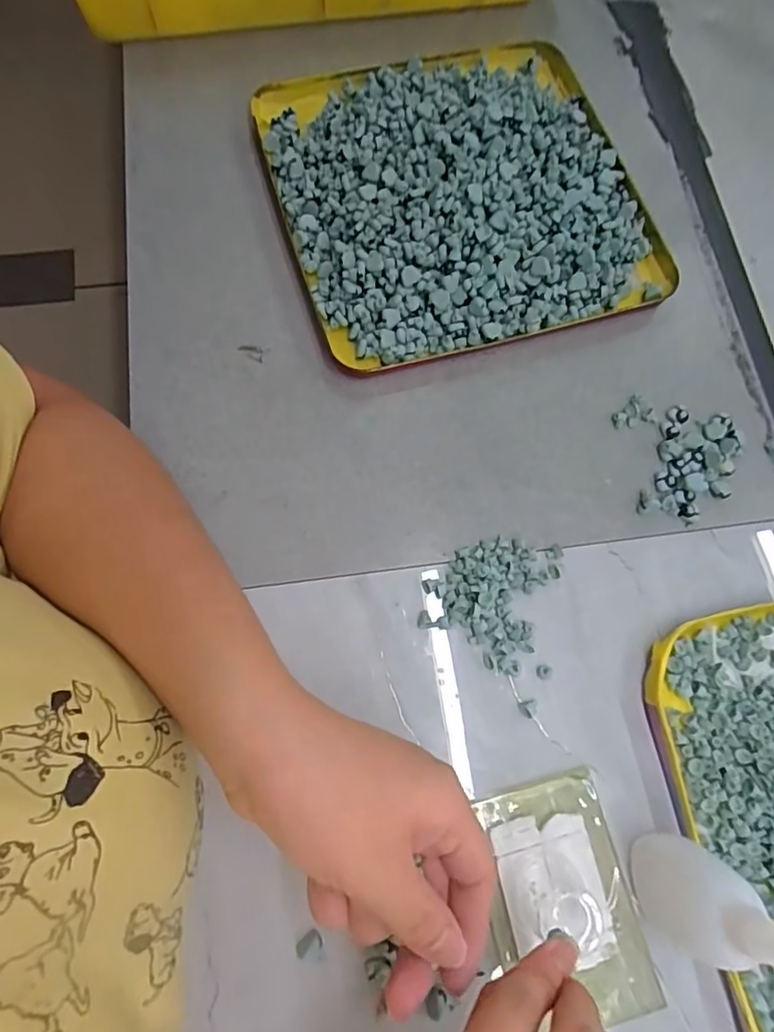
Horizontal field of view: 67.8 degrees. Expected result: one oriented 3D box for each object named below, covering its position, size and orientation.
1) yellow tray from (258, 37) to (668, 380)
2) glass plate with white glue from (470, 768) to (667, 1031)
[{"bbox_3d":[0.050,-0.220,0.385,0.235,0.038,0.230,-18,74,-6],"label":"yellow tray"},{"bbox_3d":[0.086,0.187,0.280,0.068,0.011,0.105,-13,74,-5],"label":"glass plate with white glue"}]

